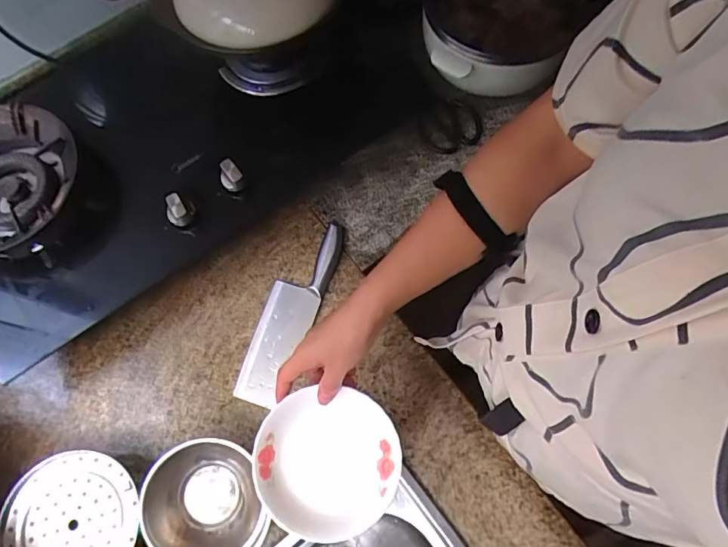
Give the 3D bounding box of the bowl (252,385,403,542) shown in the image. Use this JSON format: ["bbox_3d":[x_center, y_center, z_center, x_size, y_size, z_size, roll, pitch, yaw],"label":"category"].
[{"bbox_3d":[-0.039,0.202,0.512,0.150,0.031,0.143,-2,71,1],"label":"bowl"}]

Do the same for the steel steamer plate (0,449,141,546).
[{"bbox_3d":[-0.363,0.310,0.586,0.162,0.010,0.169,-1,71,2],"label":"steel steamer plate"}]

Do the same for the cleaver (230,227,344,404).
[{"bbox_3d":[-0.107,0.050,0.691,0.072,0.032,0.274,19,73,8],"label":"cleaver"}]

